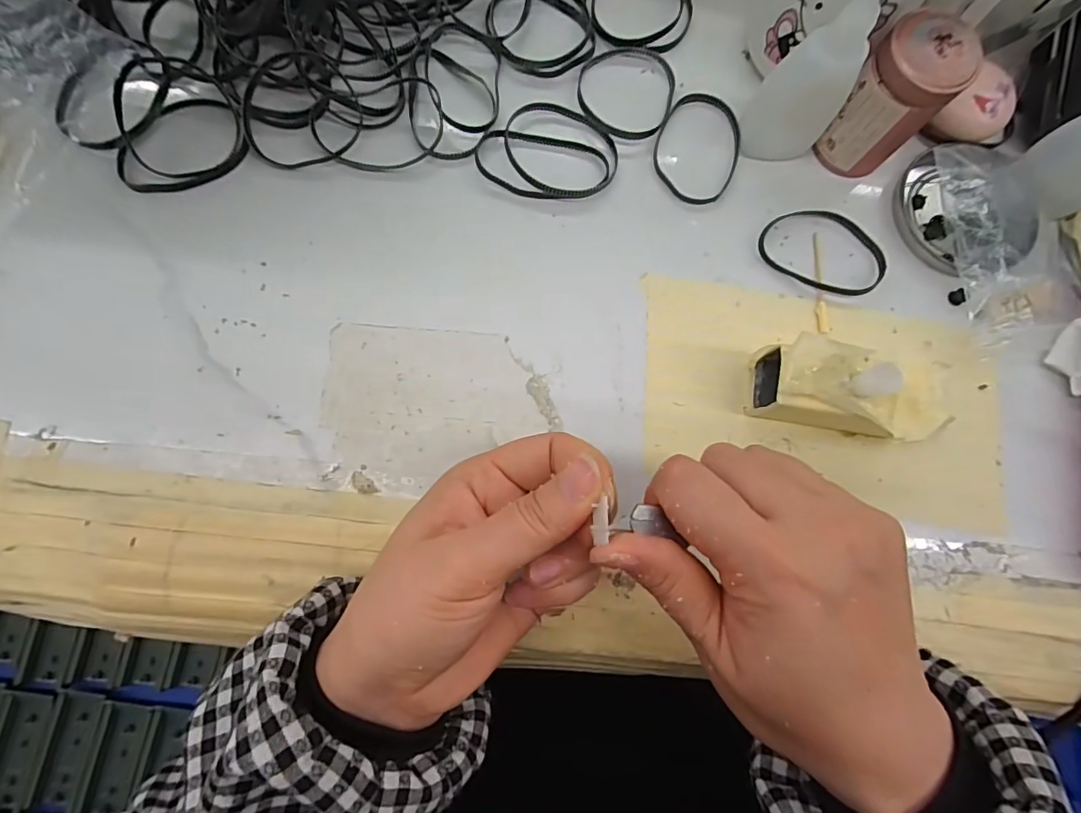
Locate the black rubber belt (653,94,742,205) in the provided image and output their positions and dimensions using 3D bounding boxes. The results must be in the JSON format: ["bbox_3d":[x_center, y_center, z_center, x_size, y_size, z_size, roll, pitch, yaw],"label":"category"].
[{"bbox_3d":[0.091,-0.149,0.288,0.049,0.004,0.069,22,80,0],"label":"black rubber belt"}]

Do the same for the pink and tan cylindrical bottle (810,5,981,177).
[{"bbox_3d":[0.184,-0.162,0.266,0.043,0.066,0.043,1,81,-4],"label":"pink and tan cylindrical bottle"}]

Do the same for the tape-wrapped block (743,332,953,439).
[{"bbox_3d":[0.148,-0.006,0.249,0.079,0.041,0.039,11,80,-2],"label":"tape-wrapped block"}]

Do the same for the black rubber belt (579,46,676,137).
[{"bbox_3d":[0.049,-0.182,0.292,0.057,0.005,0.062,1,81,-4],"label":"black rubber belt"}]

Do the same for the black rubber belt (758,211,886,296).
[{"bbox_3d":[0.160,-0.088,0.283,0.071,0.006,0.047,29,80,1],"label":"black rubber belt"}]

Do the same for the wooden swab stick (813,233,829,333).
[{"bbox_3d":[0.155,-0.070,0.280,0.007,0.004,0.058,0,81,-4],"label":"wooden swab stick"}]

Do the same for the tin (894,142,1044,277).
[{"bbox_3d":[0.244,-0.111,0.284,0.072,0.019,0.073,1,81,-4],"label":"tin"}]

